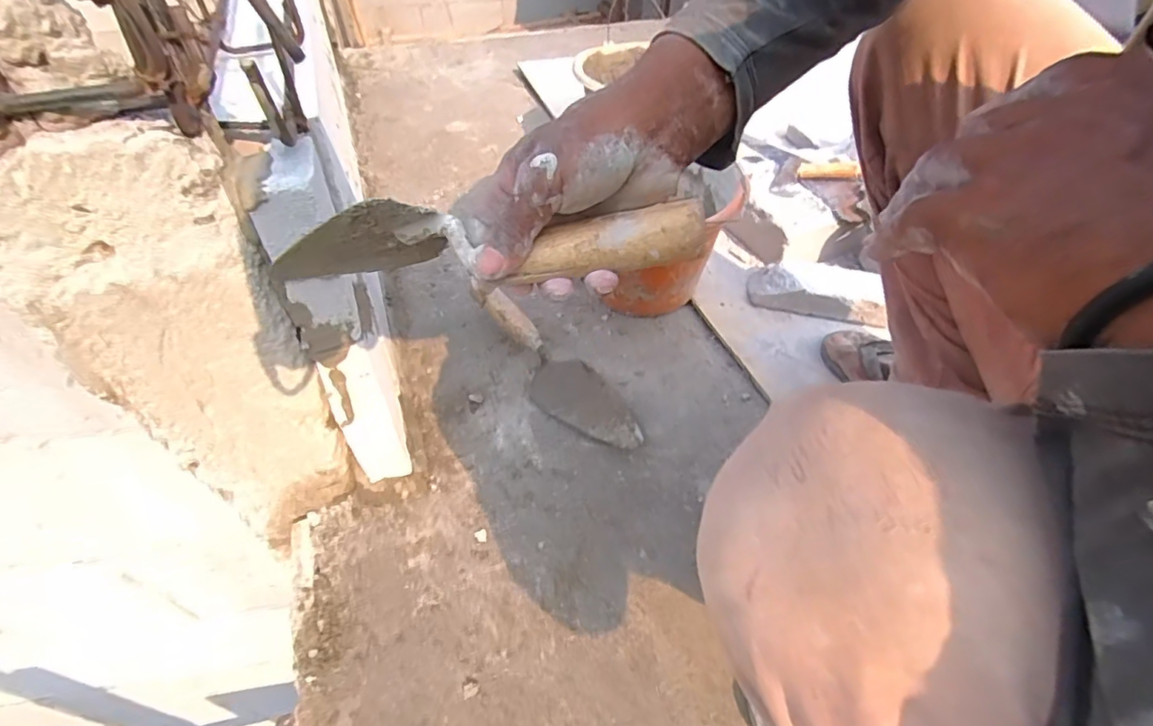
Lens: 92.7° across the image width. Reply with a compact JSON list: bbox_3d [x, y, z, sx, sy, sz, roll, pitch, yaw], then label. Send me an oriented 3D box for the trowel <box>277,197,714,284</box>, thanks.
[{"bbox_3d":[-0.060,-0.072,0.321,0.259,0.054,0.045,3,43,18],"label":"trowel"}]

